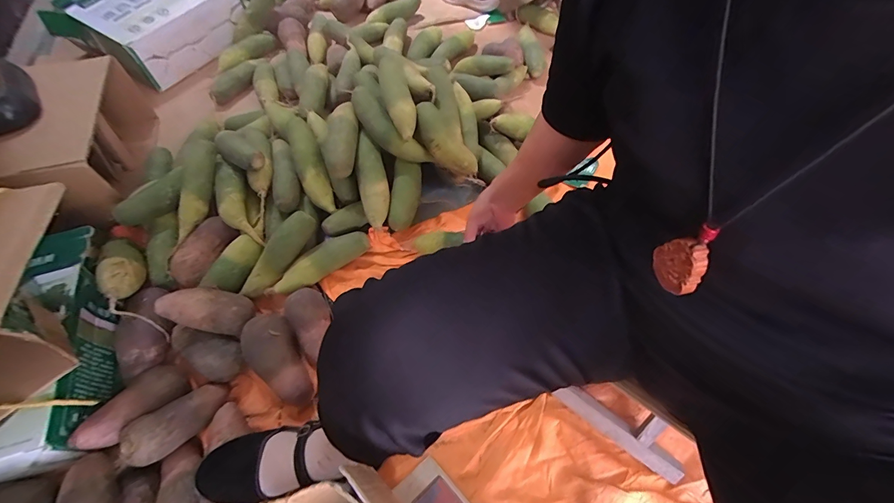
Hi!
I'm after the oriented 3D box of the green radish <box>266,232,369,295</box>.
[{"bbox_3d":[-0.244,0.020,0.724,0.206,0.049,0.051,-39,66,-22],"label":"green radish"}]

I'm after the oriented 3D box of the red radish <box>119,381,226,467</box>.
[{"bbox_3d":[-0.403,0.249,0.565,0.063,0.053,0.144,27,27,16],"label":"red radish"}]

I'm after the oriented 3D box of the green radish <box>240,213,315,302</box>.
[{"bbox_3d":[-0.311,0.010,0.694,0.052,0.046,0.185,32,84,18],"label":"green radish"}]

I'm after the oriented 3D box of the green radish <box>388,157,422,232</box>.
[{"bbox_3d":[-0.088,-0.118,0.788,0.062,0.055,0.149,3,58,1],"label":"green radish"}]

